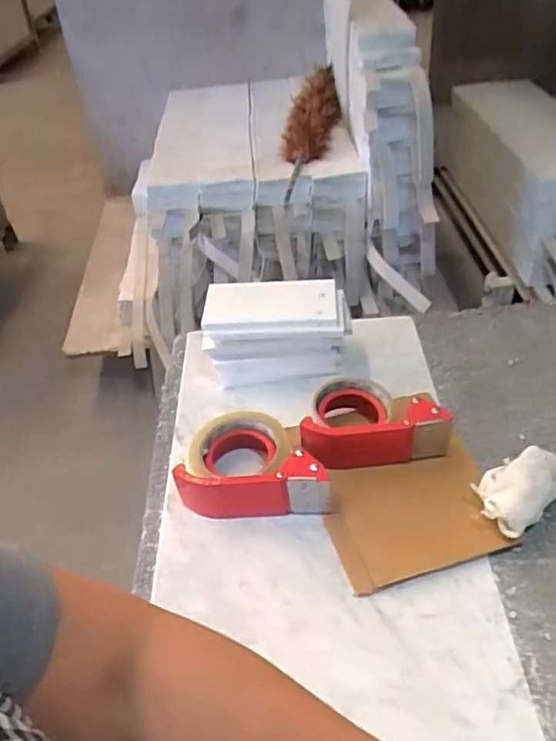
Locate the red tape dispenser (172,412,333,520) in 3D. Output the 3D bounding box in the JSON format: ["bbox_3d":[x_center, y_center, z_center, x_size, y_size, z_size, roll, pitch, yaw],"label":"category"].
[{"bbox_3d":[-0.024,0.089,0.568,0.143,0.065,0.096,-1,44,2],"label":"red tape dispenser"}]

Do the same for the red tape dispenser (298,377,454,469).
[{"bbox_3d":[0.096,0.048,0.584,0.144,0.063,0.080,-3,43,0],"label":"red tape dispenser"}]

